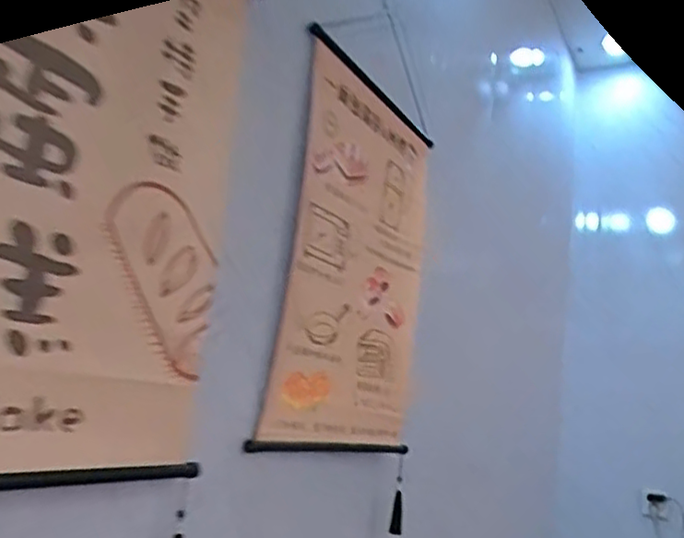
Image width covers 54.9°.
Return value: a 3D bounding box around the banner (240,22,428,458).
[{"bbox_3d":[0.026,-0.023,1.076,0.027,0.638,0.406,-1,-16,32],"label":"banner"}]

